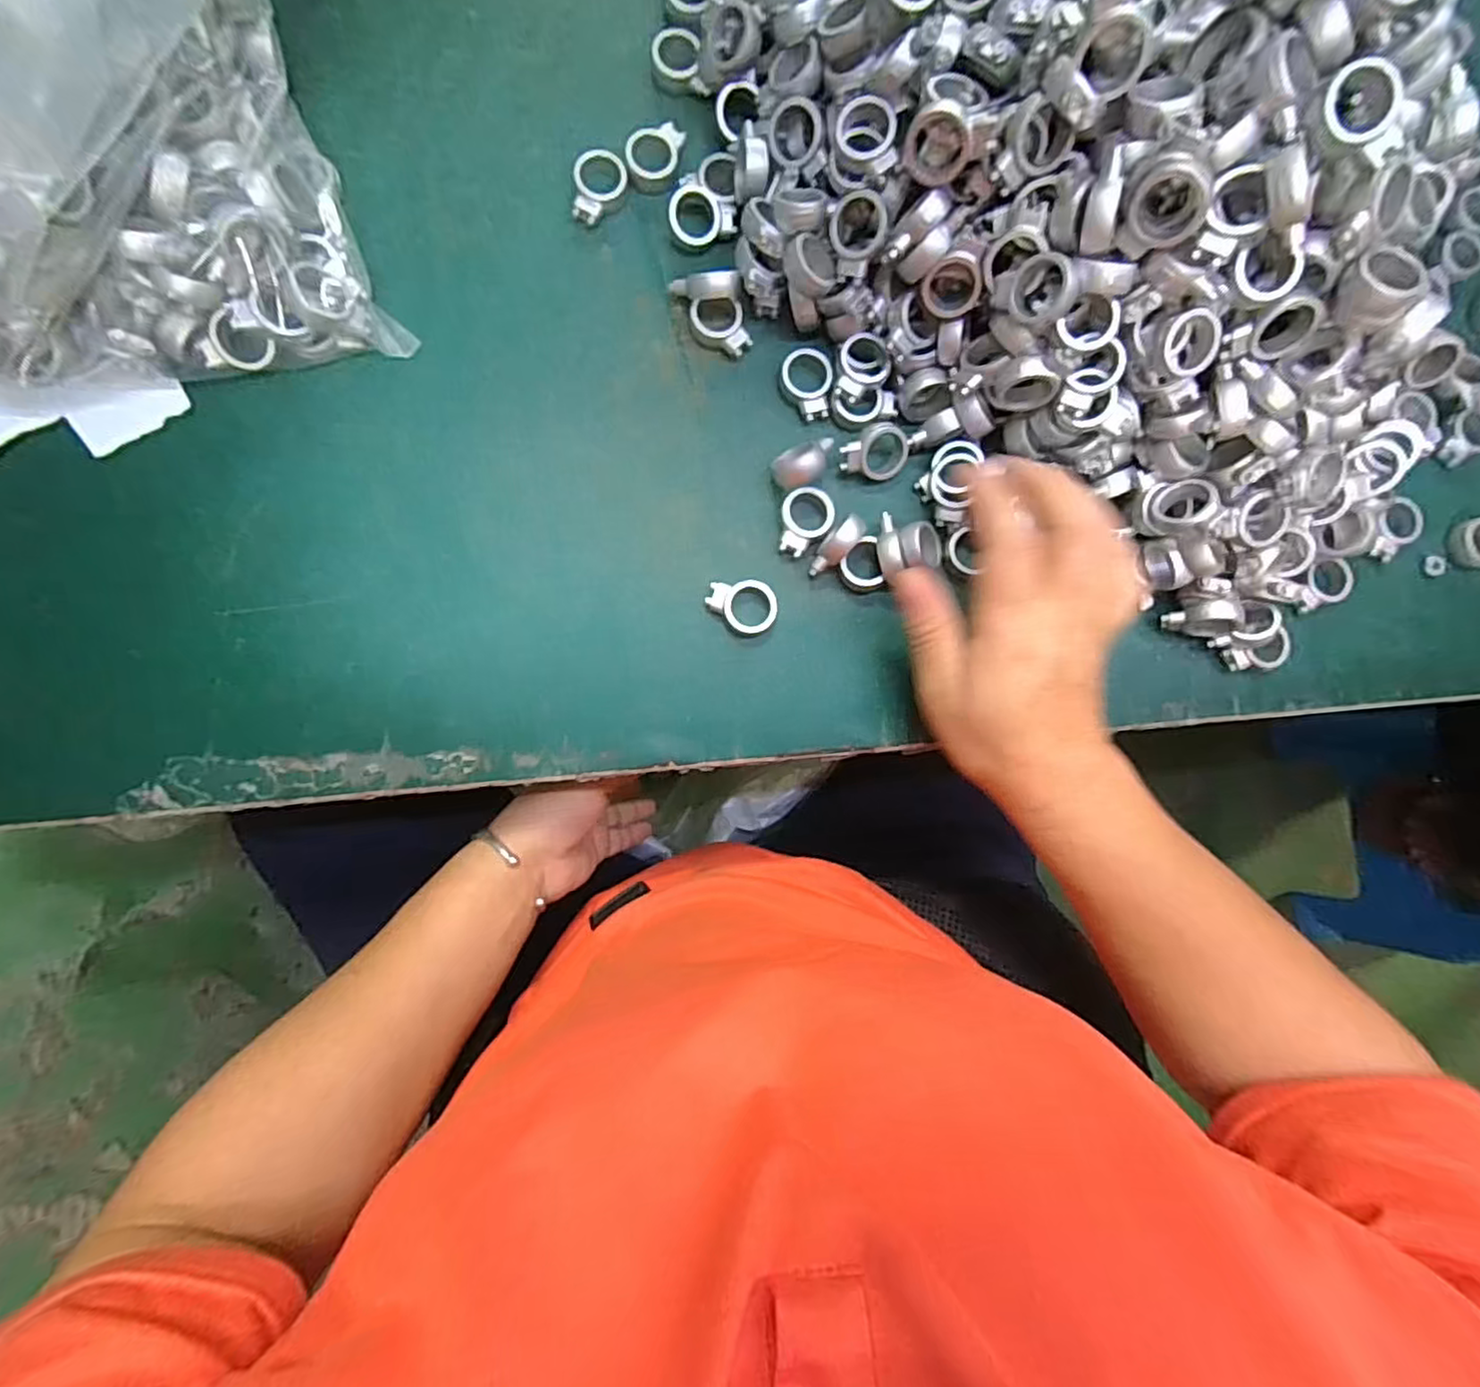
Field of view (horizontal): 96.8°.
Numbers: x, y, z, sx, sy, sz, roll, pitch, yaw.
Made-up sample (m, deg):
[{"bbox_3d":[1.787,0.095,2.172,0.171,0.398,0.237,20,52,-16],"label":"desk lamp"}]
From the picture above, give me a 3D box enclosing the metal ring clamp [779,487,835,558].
[{"bbox_3d":[0.032,-0.085,0.325,0.025,0.010,0.035,21,85,-4],"label":"metal ring clamp"}]

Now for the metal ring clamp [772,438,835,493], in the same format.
[{"bbox_3d":[0.032,-0.110,0.323,0.031,0.020,0.017,-23,89,-7],"label":"metal ring clamp"}]

